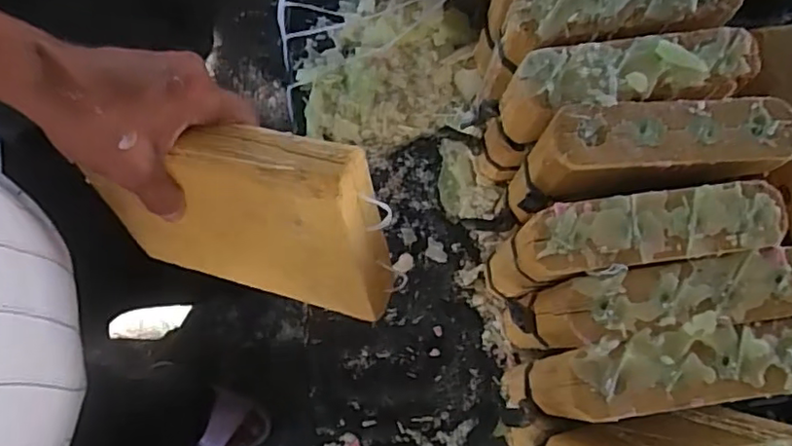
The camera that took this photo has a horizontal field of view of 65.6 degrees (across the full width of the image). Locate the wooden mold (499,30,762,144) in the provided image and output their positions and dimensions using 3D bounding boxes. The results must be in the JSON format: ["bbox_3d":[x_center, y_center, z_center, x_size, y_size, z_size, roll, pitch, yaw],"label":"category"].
[{"bbox_3d":[0.162,-0.096,0.443,0.166,0.065,0.046,-8,79,-3],"label":"wooden mold"}]

